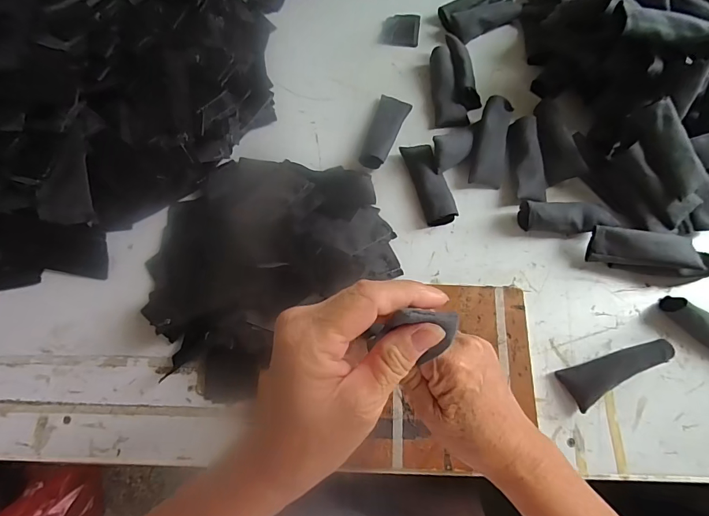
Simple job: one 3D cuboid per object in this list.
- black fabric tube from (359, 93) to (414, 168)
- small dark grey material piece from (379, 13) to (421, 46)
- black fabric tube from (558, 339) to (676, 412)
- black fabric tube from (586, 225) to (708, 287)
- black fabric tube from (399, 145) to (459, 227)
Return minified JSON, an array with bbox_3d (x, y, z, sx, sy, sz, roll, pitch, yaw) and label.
[{"bbox_3d":[0.036,-0.159,0.481,0.037,0.026,0.102,21,72,8],"label":"black fabric tube"},{"bbox_3d":[0.066,-0.324,0.548,0.051,0.004,0.055,8,71,4],"label":"small dark grey material piece"},{"bbox_3d":[0.258,0.113,0.380,0.100,0.035,0.038,-18,71,-6],"label":"black fabric tube"},{"bbox_3d":[0.319,-0.003,0.415,0.130,0.039,0.043,10,71,4],"label":"black fabric tube"},{"bbox_3d":[0.089,-0.087,0.454,0.036,0.023,0.103,-14,71,-4],"label":"black fabric tube"}]

